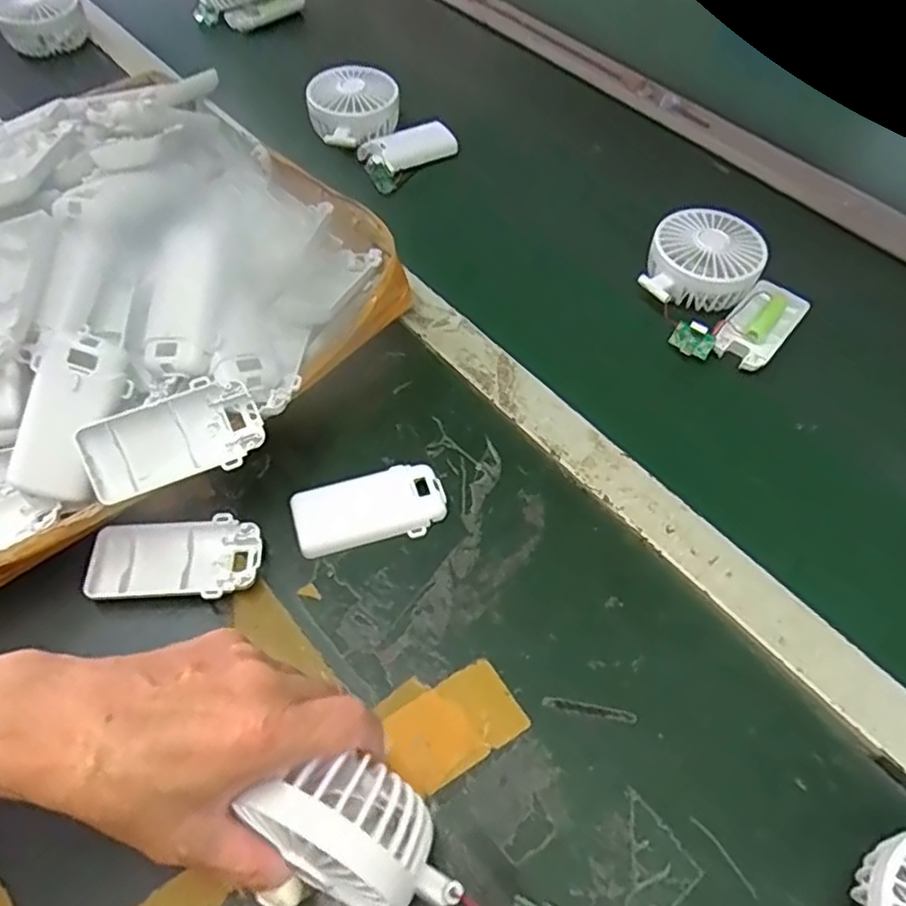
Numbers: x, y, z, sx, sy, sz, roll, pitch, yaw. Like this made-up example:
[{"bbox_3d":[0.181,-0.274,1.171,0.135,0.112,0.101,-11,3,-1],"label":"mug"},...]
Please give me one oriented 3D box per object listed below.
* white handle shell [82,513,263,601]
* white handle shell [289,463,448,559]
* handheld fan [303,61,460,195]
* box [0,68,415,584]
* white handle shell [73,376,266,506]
[{"bbox_3d":[-0.165,0.063,0.404,0.097,0.012,0.051,1,56,-2],"label":"white handle shell"},{"bbox_3d":[-0.053,0.036,0.432,0.095,0.013,0.044,-14,57,-11],"label":"white handle shell"},{"bbox_3d":[-0.073,-0.323,0.657,0.125,0.048,0.105,38,62,21],"label":"handheld fan"},{"bbox_3d":[-0.266,-0.114,0.452,0.394,0.128,0.361,-35,64,-23],"label":"box"},{"bbox_3d":[-0.159,-0.009,0.388,0.095,0.018,0.049,-18,100,-13],"label":"white handle shell"}]

